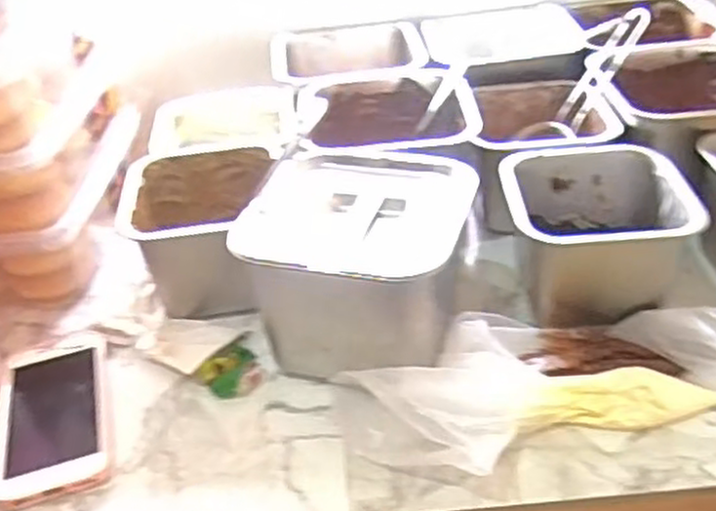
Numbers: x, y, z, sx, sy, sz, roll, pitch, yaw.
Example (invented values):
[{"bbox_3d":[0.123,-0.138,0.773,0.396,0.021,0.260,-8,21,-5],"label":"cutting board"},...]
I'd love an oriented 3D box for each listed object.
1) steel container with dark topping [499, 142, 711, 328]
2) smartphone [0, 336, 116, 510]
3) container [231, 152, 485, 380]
[{"bbox_3d":[0.167,-0.016,0.542,0.119,0.089,0.109,-4,35,0],"label":"steel container with dark topping"},{"bbox_3d":[-0.203,0.107,0.497,0.073,0.016,0.133,-13,36,-12],"label":"smartphone"},{"bbox_3d":[0.004,0.014,0.514,0.136,0.119,0.133,8,37,17],"label":"container"}]

